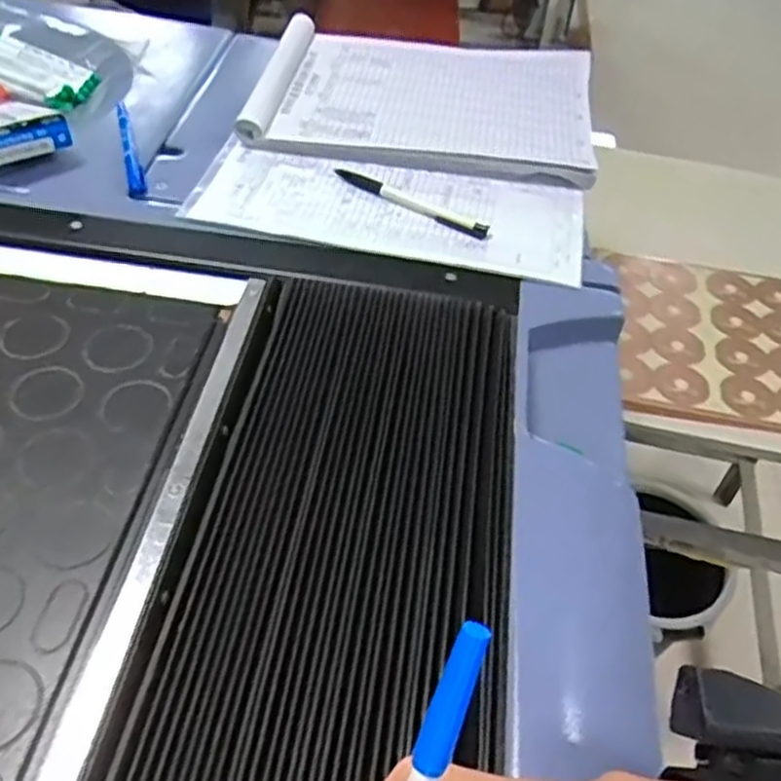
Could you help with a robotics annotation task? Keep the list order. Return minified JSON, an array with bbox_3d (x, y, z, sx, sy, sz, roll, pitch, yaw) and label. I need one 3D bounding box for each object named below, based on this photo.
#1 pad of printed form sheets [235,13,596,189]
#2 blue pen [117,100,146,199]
[{"bbox_3d":[0.032,-0.266,0.694,0.294,0.034,0.205,8,48,1],"label":"pad of printed form sheets"},{"bbox_3d":[-0.216,-0.204,0.630,0.013,0.009,0.144,-10,50,-15],"label":"blue pen"}]

